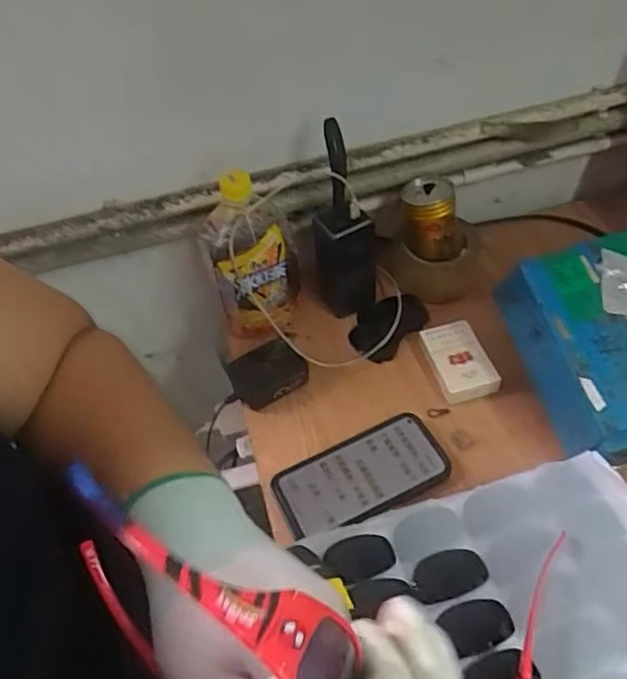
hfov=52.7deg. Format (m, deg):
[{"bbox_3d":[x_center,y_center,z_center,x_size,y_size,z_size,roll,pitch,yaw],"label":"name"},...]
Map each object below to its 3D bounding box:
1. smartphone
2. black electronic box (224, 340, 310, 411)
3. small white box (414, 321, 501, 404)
[{"bbox_3d":[0.046,0.130,0.610,0.163,0.009,0.079,-22,51,-11],"label":"smartphone"},{"bbox_3d":[-0.050,0.038,0.697,0.082,0.027,0.059,-24,52,-13],"label":"black electronic box"},{"bbox_3d":[0.155,0.023,0.684,0.060,0.029,0.089,-16,50,-6],"label":"small white box"}]

